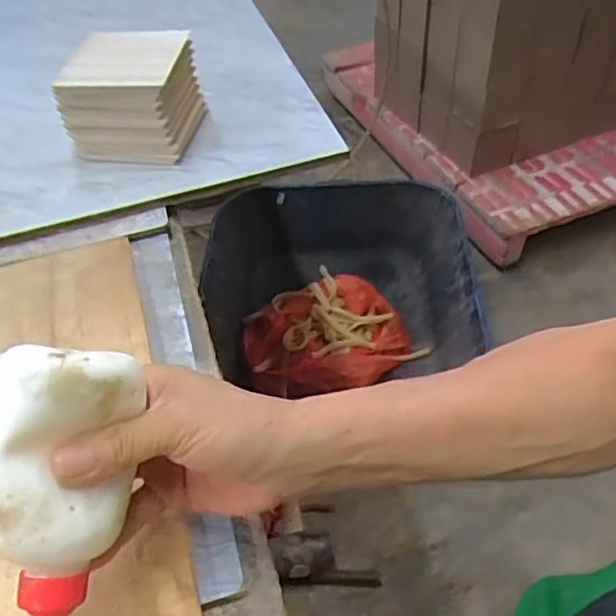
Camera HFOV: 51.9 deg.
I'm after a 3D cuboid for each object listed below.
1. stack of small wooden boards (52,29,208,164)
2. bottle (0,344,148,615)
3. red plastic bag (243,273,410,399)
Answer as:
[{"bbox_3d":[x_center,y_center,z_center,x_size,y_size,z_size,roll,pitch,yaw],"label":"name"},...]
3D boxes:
[{"bbox_3d":[-0.157,-0.194,0.578,0.100,0.082,0.095,6,48,11],"label":"stack of small wooden boards"},{"bbox_3d":[-0.110,0.099,0.282,0.047,0.047,0.162,2,89,8],"label":"bottle"},{"bbox_3d":[0.040,0.050,1.281,0.309,0.111,0.227,1,47,6],"label":"red plastic bag"}]

